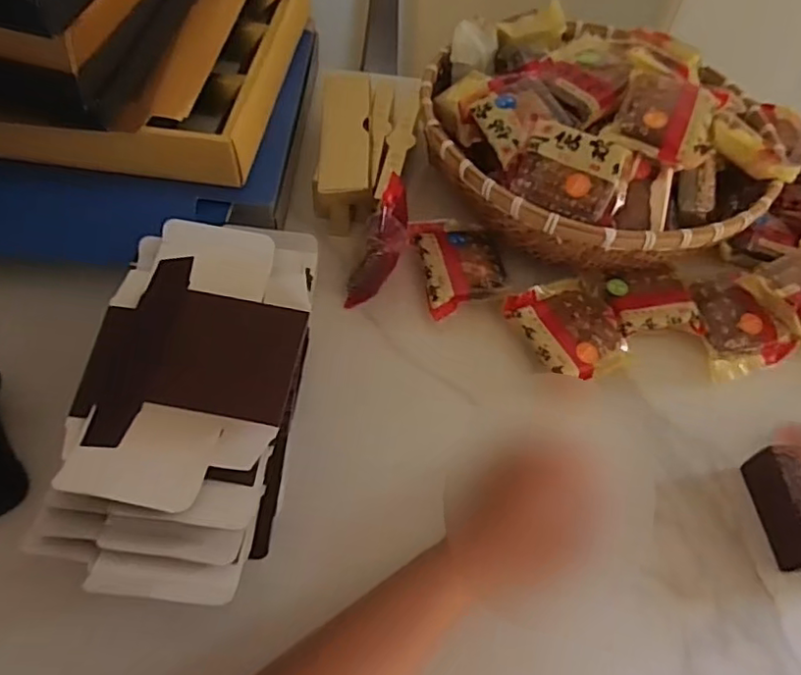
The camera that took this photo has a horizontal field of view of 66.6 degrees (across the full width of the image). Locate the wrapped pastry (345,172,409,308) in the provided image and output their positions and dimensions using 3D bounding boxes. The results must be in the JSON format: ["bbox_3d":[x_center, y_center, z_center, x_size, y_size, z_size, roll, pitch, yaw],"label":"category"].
[{"bbox_3d":[-0.020,-0.090,0.573,0.049,0.084,0.092,6,56,-1],"label":"wrapped pastry"}]

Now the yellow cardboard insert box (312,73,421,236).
[{"bbox_3d":[-0.034,-0.210,0.657,0.101,0.066,0.212,3,56,-3],"label":"yellow cardboard insert box"}]

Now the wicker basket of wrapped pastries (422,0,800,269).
[{"bbox_3d":[0.195,-0.211,0.610,0.331,0.125,0.312,2,56,-3],"label":"wicker basket of wrapped pastries"}]

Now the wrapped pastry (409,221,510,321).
[{"bbox_3d":[0.057,-0.075,0.592,0.080,0.024,0.105,-9,57,-11],"label":"wrapped pastry"}]

